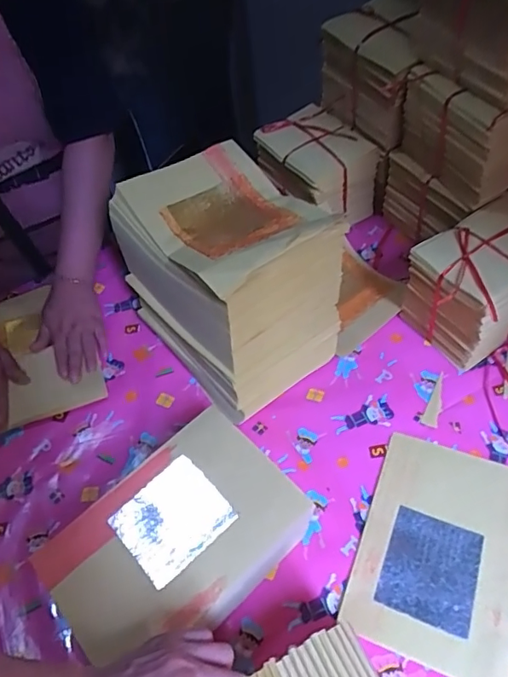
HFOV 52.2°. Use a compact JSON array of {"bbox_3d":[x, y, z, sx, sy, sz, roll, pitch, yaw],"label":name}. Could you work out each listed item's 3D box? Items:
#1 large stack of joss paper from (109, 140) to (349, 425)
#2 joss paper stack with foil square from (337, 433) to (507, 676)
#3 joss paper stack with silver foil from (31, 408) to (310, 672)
[{"bbox_3d":[-0.030,-0.068,0.649,0.167,0.245,0.235,-32,57,-22],"label":"large stack of joss paper"},{"bbox_3d":[0.200,0.220,0.551,0.158,0.004,0.224,16,57,17],"label":"joss paper stack with foil square"},{"bbox_3d":[-0.075,0.189,0.493,0.224,0.028,0.166,-37,58,-25],"label":"joss paper stack with silver foil"}]

